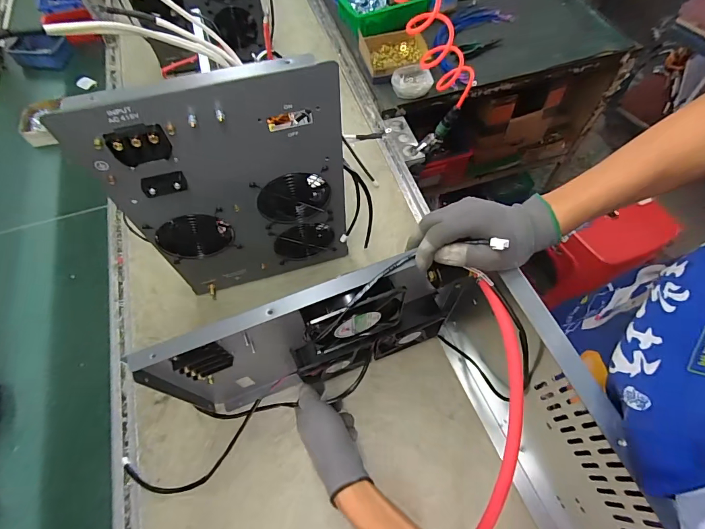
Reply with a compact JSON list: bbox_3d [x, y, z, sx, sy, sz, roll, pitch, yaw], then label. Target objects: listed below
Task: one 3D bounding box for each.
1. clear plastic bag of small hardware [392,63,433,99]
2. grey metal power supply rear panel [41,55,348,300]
[{"bbox_3d":[0.158,-0.488,1.004,0.110,0.034,0.099,-13,61,-5],"label":"clear plastic bag of small hardware"},{"bbox_3d":[-0.158,-0.089,0.560,0.298,0.402,0.023,-16,61,-7],"label":"grey metal power supply rear panel"}]

